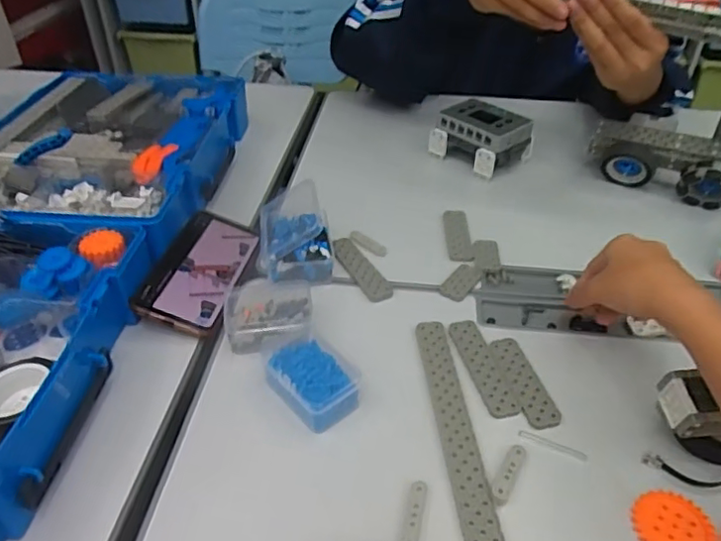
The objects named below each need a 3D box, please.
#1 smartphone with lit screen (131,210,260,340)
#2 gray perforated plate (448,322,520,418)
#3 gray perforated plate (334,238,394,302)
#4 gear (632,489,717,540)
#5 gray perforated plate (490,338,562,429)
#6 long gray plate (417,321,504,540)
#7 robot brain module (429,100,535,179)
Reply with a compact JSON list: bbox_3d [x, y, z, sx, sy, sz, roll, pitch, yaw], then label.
[{"bbox_3d":[-0.151,-0.003,0.559,0.074,0.010,0.161,20,37,-6],"label":"smartphone with lit screen"},{"bbox_3d":[0.102,0.077,0.486,0.026,0.004,0.102,-8,40,-11],"label":"gray perforated plate"},{"bbox_3d":[-0.001,-0.002,0.583,0.027,0.005,0.102,-18,43,-22],"label":"gray perforated plate"},{"bbox_3d":[0.206,0.168,0.382,0.050,0.004,0.050,1,39,0],"label":"gear"},{"bbox_3d":[0.132,0.089,0.474,0.027,0.004,0.088,-9,40,-12],"label":"gray perforated plate"},{"bbox_3d":[0.071,0.112,0.445,0.024,0.006,0.200,-3,39,-4],"label":"long gray plate"},{"bbox_3d":[0.159,-0.175,0.763,0.091,0.059,0.107,-31,49,-33],"label":"robot brain module"}]

